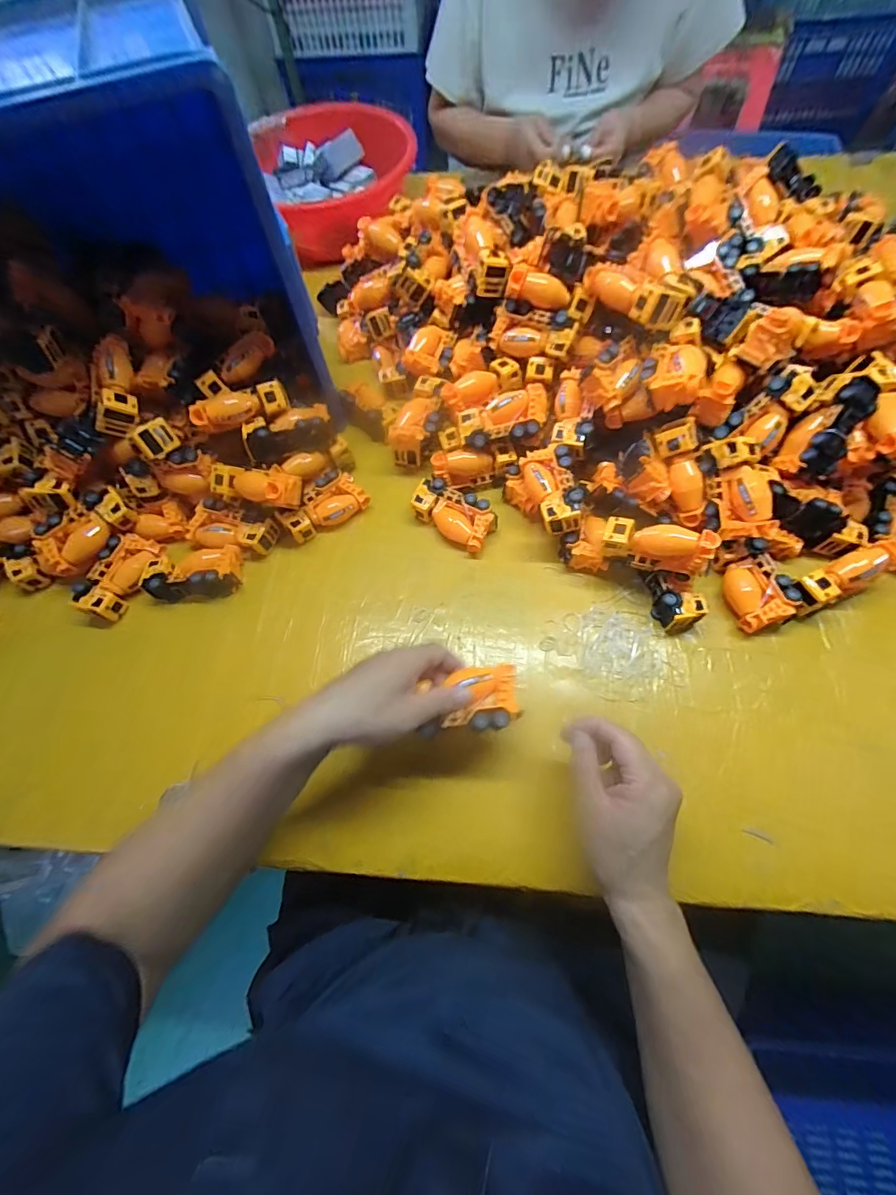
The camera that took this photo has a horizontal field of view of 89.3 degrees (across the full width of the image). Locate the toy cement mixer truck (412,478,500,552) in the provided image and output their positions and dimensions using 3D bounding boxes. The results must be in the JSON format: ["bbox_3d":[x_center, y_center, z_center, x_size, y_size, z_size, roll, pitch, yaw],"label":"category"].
[{"bbox_3d":[0.006,-0.099,0.547,0.102,0.040,0.058,30,71,16],"label":"toy cement mixer truck"}]

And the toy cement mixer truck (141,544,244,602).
[{"bbox_3d":[-0.295,-0.030,0.531,0.100,0.041,0.063,-2,66,3],"label":"toy cement mixer truck"}]

